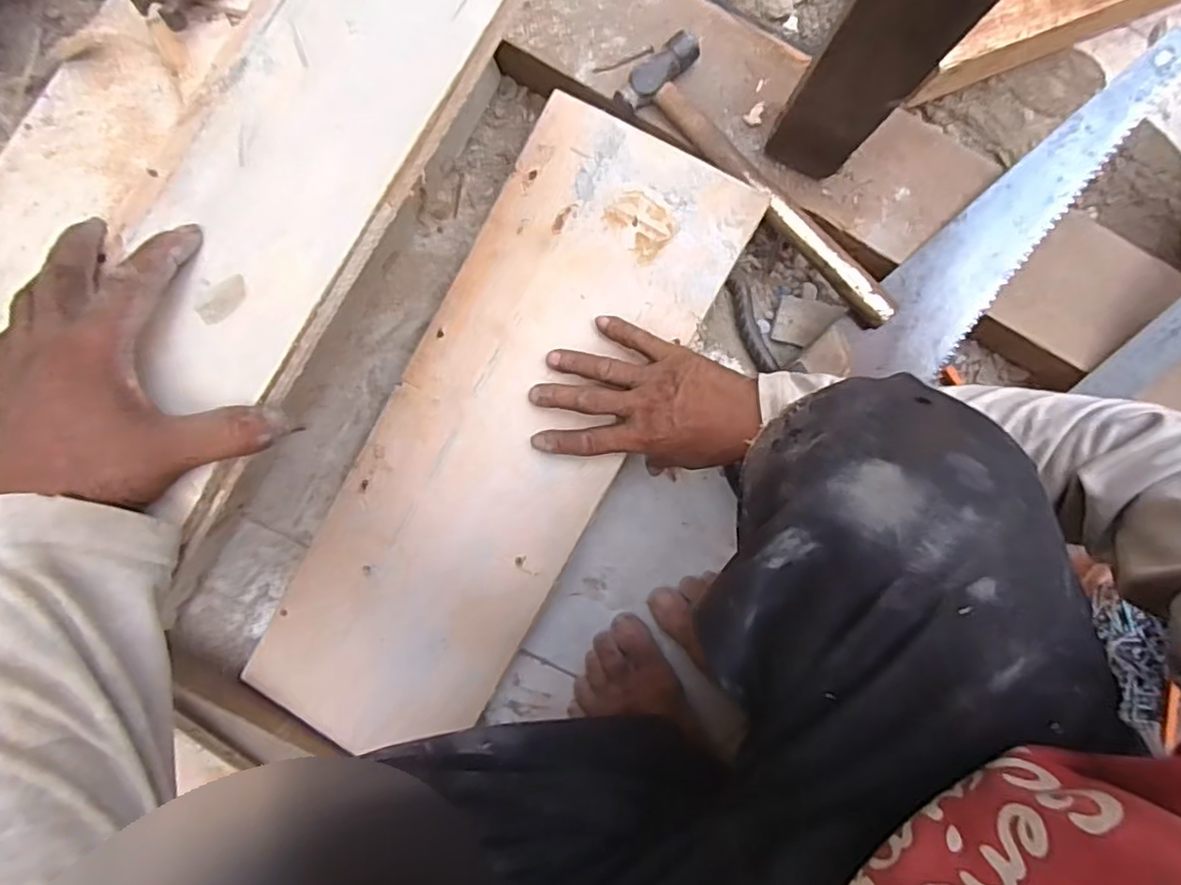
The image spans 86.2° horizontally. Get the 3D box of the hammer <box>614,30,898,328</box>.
[{"bbox_3d":[0.154,-0.216,0.523,0.286,0.025,0.069,41,88,-2],"label":"hammer"}]

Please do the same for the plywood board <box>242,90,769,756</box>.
[{"bbox_3d":[-0.079,0.000,0.526,0.196,0.011,0.556,30,92,7],"label":"plywood board"}]

